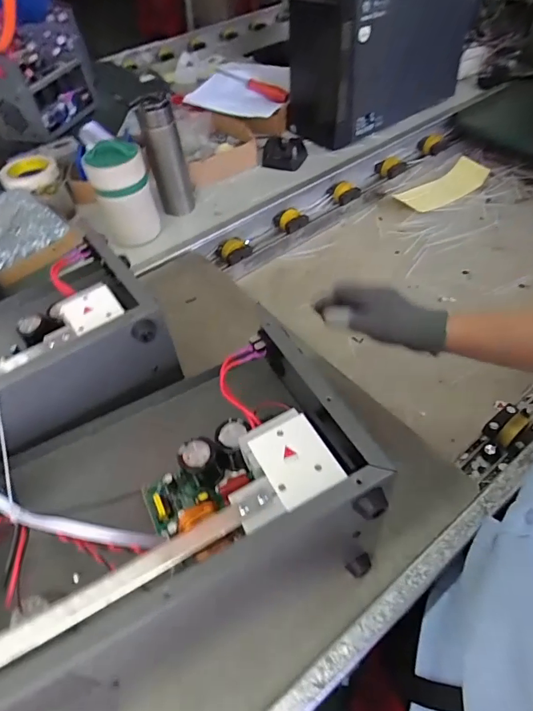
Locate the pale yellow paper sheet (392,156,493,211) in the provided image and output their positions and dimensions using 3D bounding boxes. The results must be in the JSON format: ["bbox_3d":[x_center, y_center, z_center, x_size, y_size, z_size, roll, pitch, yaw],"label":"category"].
[{"bbox_3d":[0.393,-0.374,0.977,0.210,0.023,0.089,-29,53,-18],"label":"pale yellow paper sheet"}]

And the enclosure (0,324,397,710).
[{"bbox_3d":[-0.115,0.139,0.417,0.353,0.196,0.253,-24,52,-14],"label":"enclosure"}]

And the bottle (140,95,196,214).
[{"bbox_3d":[-0.179,-0.357,0.832,0.062,0.230,0.051,-8,49,-1],"label":"bottle"}]

